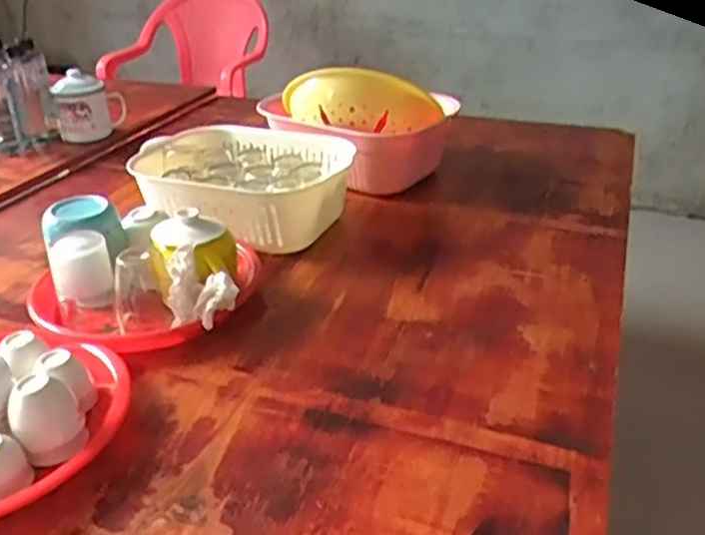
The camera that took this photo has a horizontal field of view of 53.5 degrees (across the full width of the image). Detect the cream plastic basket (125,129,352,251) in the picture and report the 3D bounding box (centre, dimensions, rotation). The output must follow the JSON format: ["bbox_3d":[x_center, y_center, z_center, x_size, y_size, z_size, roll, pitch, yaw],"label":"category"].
[{"bbox_3d":[-0.153,-0.112,0.990,0.285,0.099,0.223,14,33,25],"label":"cream plastic basket"}]

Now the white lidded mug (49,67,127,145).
[{"bbox_3d":[-0.467,-0.285,1.236,0.093,0.126,0.091,1,29,3],"label":"white lidded mug"}]

